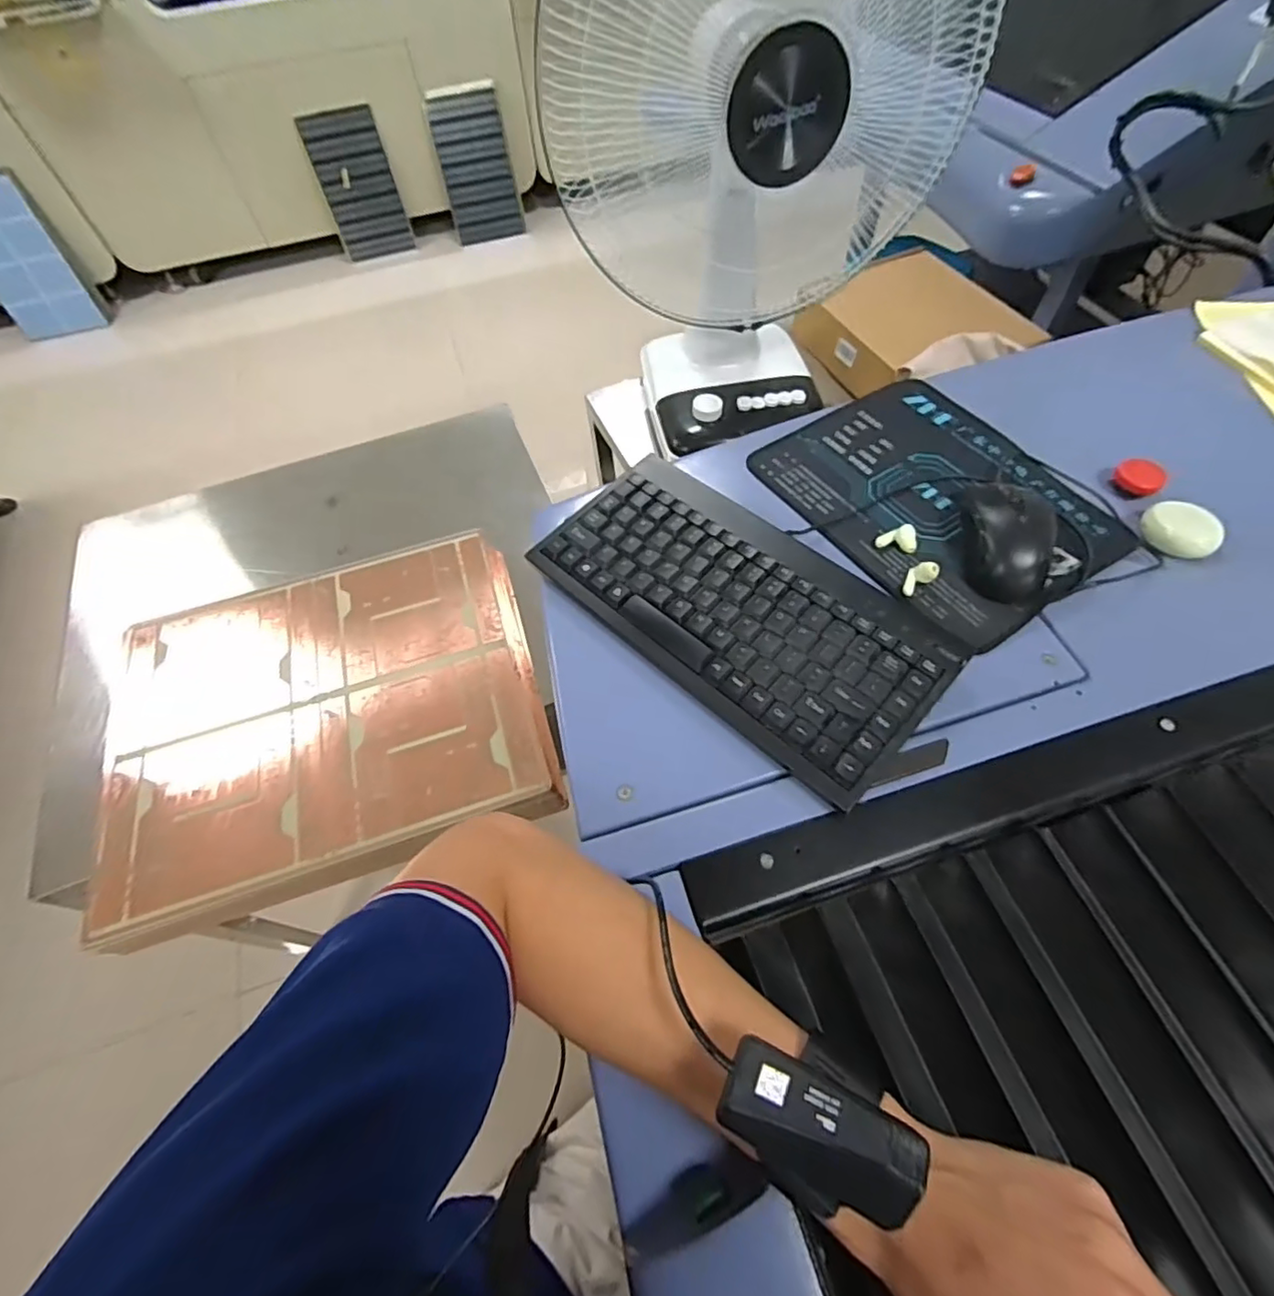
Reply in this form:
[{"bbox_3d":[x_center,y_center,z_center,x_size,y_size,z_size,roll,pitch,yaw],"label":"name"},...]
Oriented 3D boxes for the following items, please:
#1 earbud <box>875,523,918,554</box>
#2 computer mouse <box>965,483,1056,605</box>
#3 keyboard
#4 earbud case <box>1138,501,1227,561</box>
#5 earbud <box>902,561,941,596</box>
[{"bbox_3d":[0.204,-0.087,0.470,0.029,0.011,0.021,18,61,14],"label":"earbud"},{"bbox_3d":[0.281,-0.083,0.454,0.057,0.039,0.094,7,59,7],"label":"computer mouse"},{"bbox_3d":[0.069,-0.035,0.434,0.290,0.025,0.146,37,67,23],"label":"keyboard"},{"bbox_3d":[0.441,-0.096,0.488,0.043,0.020,0.055,-26,60,-12],"label":"earbud case"},{"bbox_3d":[0.209,-0.051,0.446,0.017,0.019,0.023,36,67,22],"label":"earbud"}]

